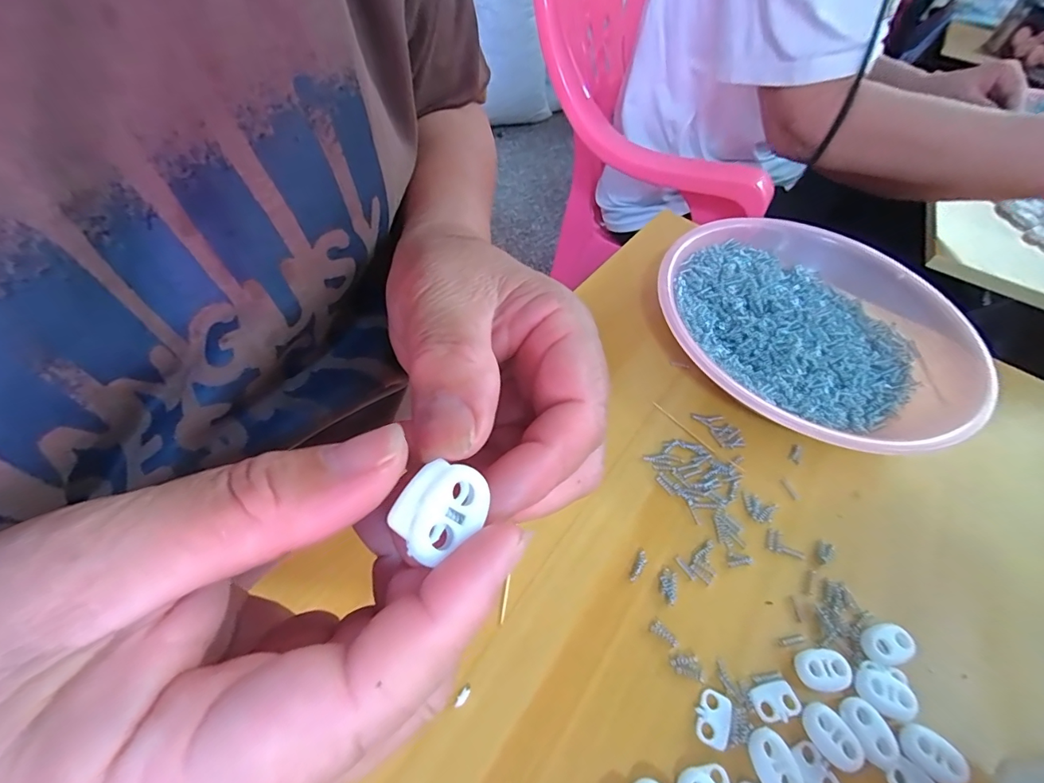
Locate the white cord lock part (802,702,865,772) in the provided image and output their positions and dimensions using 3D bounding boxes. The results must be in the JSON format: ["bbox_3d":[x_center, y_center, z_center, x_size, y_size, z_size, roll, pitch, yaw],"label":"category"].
[{"bbox_3d":[0.119,0.132,0.171,0.015,0.004,0.022,-24,60,-21],"label":"white cord lock part"}]

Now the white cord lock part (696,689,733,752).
[{"bbox_3d":[0.075,0.127,0.173,0.013,0.004,0.018,19,55,8],"label":"white cord lock part"}]

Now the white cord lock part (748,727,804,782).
[{"bbox_3d":[0.094,0.139,0.165,0.014,0.004,0.023,-16,57,-16],"label":"white cord lock part"}]

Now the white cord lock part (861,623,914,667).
[{"bbox_3d":[0.157,0.109,0.192,0.020,0.006,0.015,-5,55,-9],"label":"white cord lock part"}]

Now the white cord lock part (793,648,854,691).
[{"bbox_3d":[0.125,0.115,0.185,0.020,0.005,0.015,2,54,-4],"label":"white cord lock part"}]

